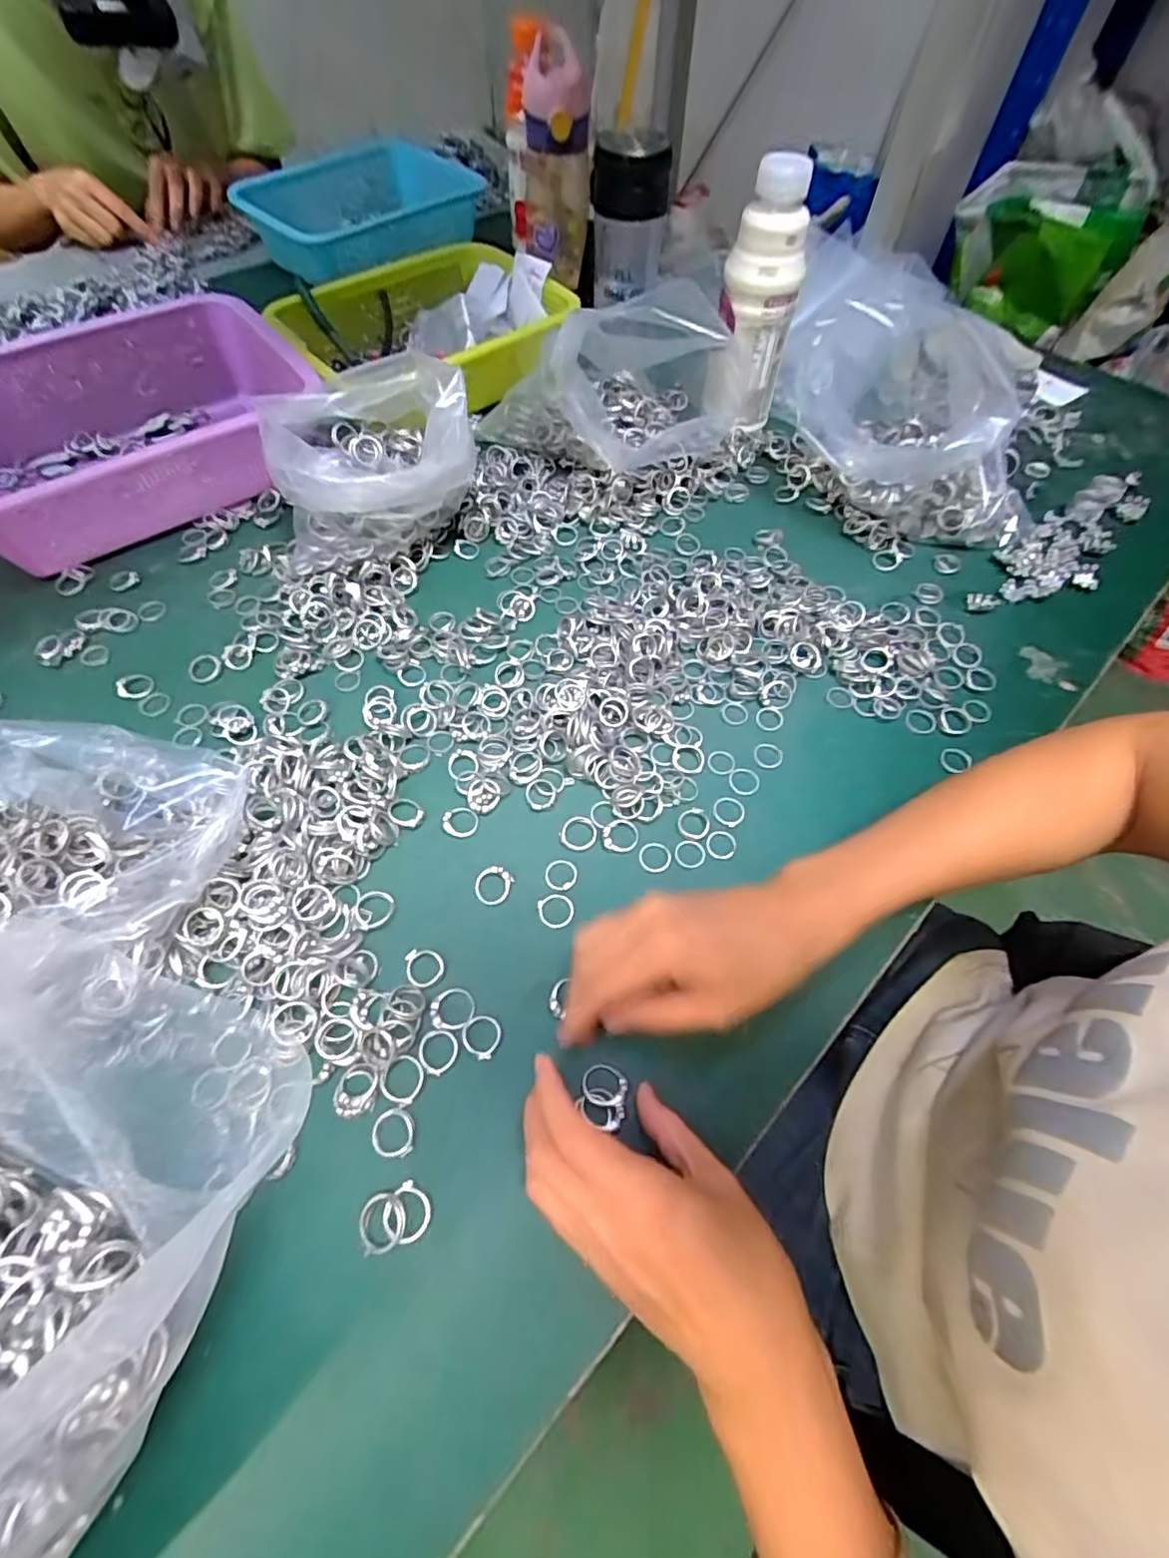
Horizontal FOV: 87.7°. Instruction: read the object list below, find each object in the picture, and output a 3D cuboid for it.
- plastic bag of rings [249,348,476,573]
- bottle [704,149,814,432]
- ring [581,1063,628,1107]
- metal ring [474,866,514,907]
[{"bbox_3d":[-0.168,-0.250,0.482,0.156,0.106,0.120,-20,63,-14],"label":"plastic bag of rings"},{"bbox_3d":[0.149,-0.395,0.529,0.067,0.190,0.067,14,60,5],"label":"bottle"},{"bbox_3d":[0.010,0.157,0.312,0.023,0.007,0.019,23,61,10],"label":"ring"},{"bbox_3d":[-0.055,0.063,0.365,0.021,0.004,0.023,1,60,-2],"label":"metal ring"}]

